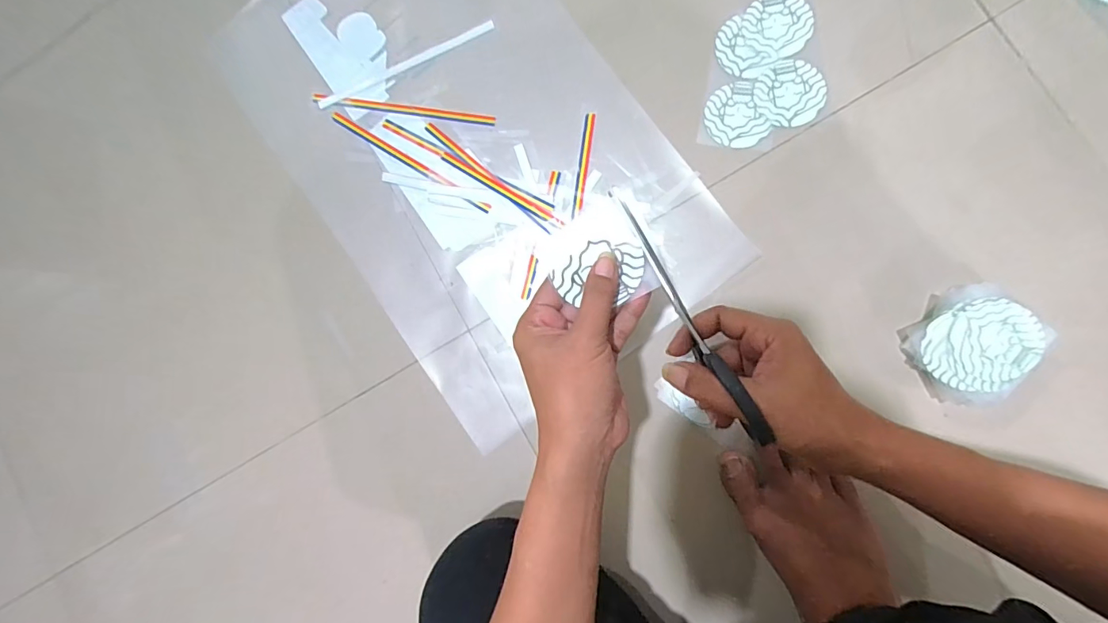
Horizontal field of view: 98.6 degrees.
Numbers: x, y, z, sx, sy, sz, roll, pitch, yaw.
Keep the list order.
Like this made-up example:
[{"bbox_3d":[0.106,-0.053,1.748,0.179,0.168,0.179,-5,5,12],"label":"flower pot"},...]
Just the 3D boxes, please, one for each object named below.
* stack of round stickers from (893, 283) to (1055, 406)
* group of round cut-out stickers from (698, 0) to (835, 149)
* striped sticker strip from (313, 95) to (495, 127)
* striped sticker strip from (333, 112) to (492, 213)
[{"bbox_3d":[0.377,0.028,0.433,0.100,0.032,0.087,-42,83,6],"label":"stack of round stickers"},{"bbox_3d":[0.221,-0.250,0.486,0.117,0.004,0.166,8,90,9],"label":"group of round cut-out stickers"},{"bbox_3d":[-0.173,-0.231,0.542,0.219,0.004,0.012,11,91,9],"label":"striped sticker strip"},{"bbox_3d":[-0.164,-0.169,0.539,0.218,0.004,0.012,32,94,8],"label":"striped sticker strip"}]

